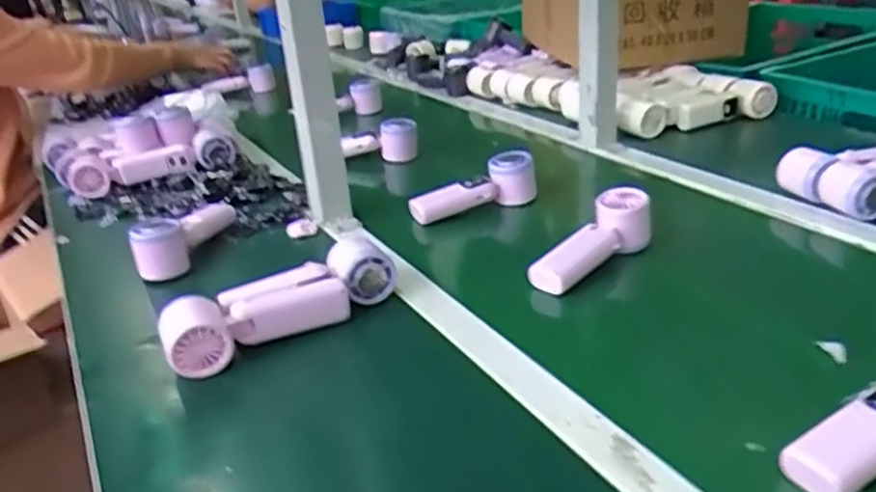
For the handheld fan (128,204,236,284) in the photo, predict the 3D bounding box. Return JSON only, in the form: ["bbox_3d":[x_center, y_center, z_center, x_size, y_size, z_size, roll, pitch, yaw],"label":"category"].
[{"bbox_3d":[-0.311,-0.020,0.879,0.062,0.063,0.164,-1,26,8],"label":"handheld fan"}]

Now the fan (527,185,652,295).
[{"bbox_3d":[0.163,0.001,0.752,0.165,0.056,0.052,-35,36,-22],"label":"fan"}]

